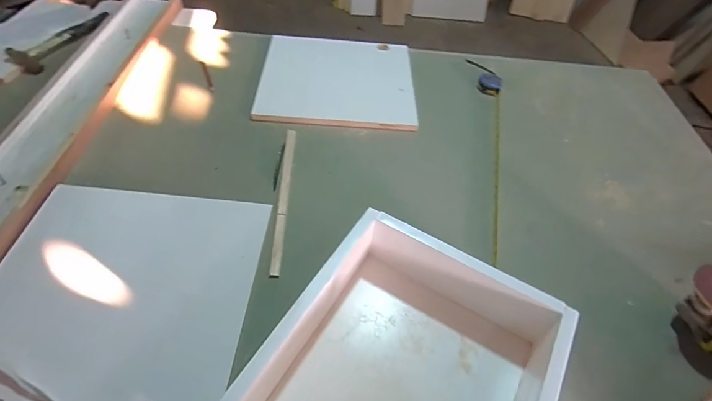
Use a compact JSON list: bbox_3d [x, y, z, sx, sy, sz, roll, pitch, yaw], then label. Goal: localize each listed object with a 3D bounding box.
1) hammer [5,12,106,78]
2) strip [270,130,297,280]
[{"bbox_3d":[-0.819,-0.449,1.133,0.084,0.033,0.306,15,50,7],"label":"hammer"},{"bbox_3d":[-0.148,-0.016,0.847,0.020,0.016,0.388,2,50,-4],"label":"strip"}]

